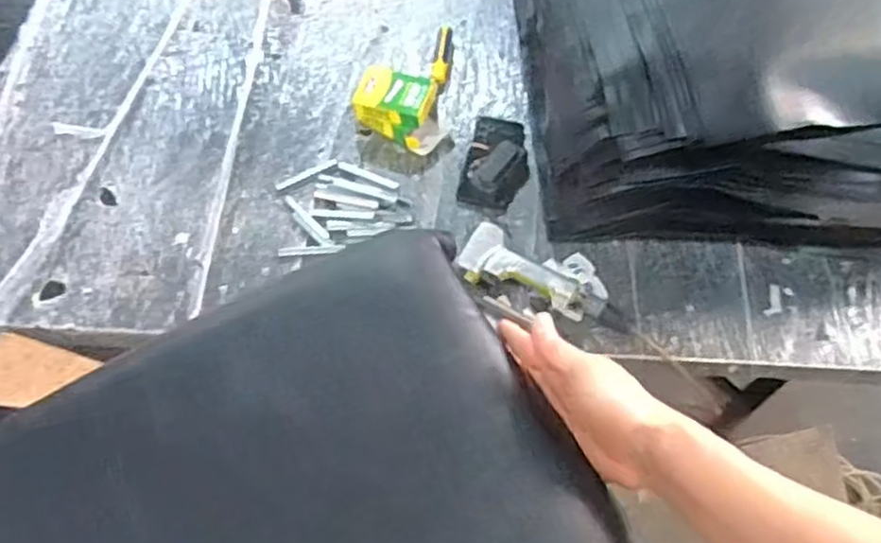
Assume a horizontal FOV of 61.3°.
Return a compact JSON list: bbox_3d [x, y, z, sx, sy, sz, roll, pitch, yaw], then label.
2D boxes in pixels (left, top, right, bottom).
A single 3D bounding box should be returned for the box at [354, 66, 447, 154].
[{"bbox_3d":[-0.059,-0.262,1.188,0.154,0.066,0.094,26,64,14],"label":"box"}]

